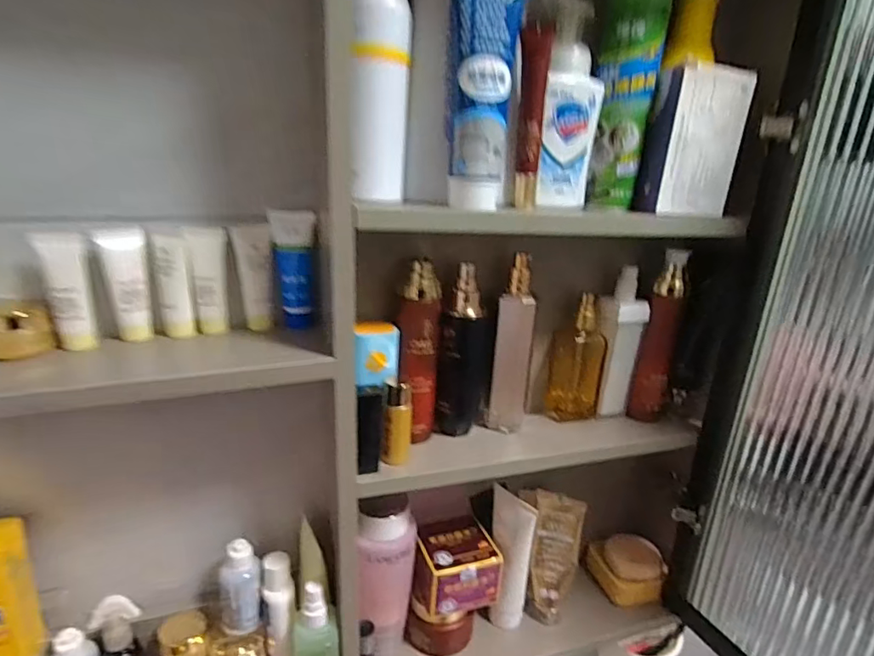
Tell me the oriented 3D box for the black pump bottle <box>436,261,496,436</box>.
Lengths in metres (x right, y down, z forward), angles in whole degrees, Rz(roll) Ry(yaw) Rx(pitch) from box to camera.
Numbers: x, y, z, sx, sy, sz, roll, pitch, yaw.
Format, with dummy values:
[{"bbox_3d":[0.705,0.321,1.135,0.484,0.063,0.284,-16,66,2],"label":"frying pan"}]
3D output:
[{"bbox_3d":[0.027,0.025,0.490,0.050,0.163,0.037,5,19,7],"label":"black pump bottle"}]

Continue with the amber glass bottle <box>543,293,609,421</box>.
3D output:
[{"bbox_3d":[0.149,0.032,0.552,0.050,0.131,0.035,0,20,-9],"label":"amber glass bottle"}]

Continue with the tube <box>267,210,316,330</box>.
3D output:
[{"bbox_3d":[-0.120,-0.048,0.439,0.033,0.096,0.021,-5,21,-22],"label":"tube"}]

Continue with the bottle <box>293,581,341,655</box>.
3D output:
[{"bbox_3d":[-0.112,0.293,0.485,0.041,0.117,0.025,-3,20,-17],"label":"bottle"}]

